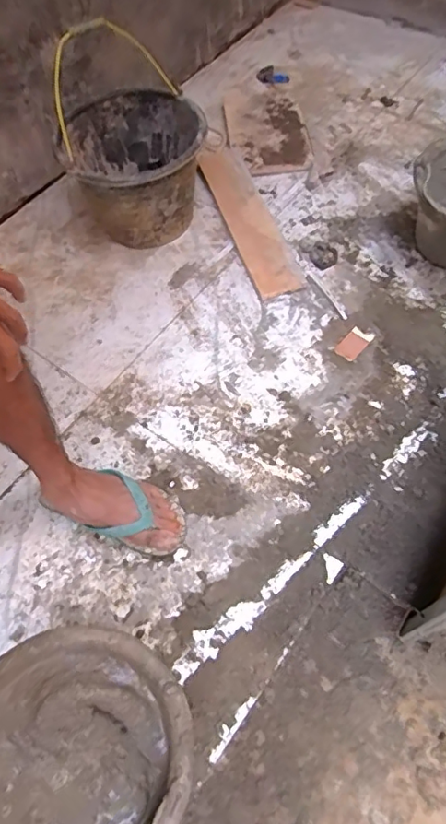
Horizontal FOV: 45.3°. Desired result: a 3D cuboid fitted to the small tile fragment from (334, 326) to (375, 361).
[{"bbox_3d":[0.234,-0.122,0.955,0.040,0.008,0.068,40,71,23],"label":"small tile fragment"}]

